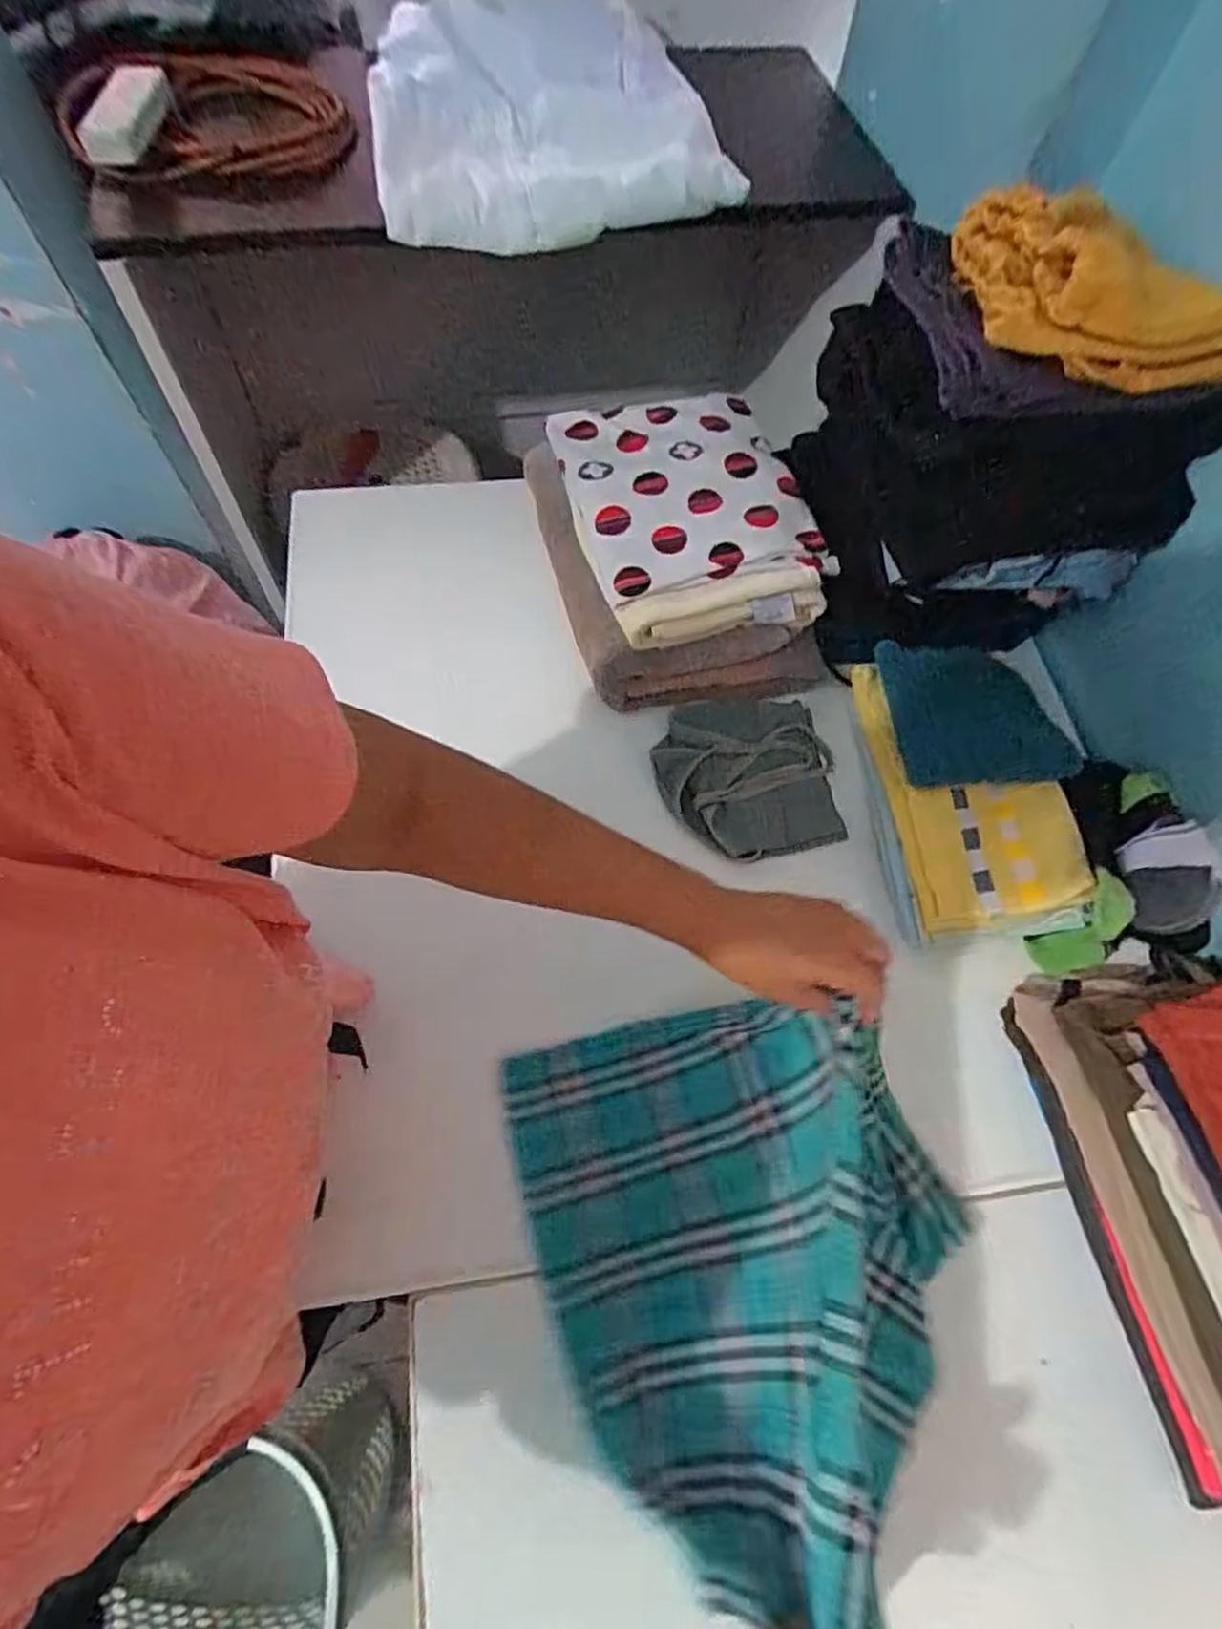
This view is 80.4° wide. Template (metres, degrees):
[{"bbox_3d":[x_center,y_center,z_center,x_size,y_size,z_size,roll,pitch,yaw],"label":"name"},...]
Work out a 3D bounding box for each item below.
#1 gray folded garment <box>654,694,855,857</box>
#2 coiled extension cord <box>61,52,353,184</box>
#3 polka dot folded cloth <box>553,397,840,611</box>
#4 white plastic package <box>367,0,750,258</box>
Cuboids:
[{"bbox_3d":[0.129,-0.036,0.687,0.166,0.017,0.162,-10,67,-4],"label":"gray folded garment"},{"bbox_3d":[-0.348,-0.614,0.630,0.195,0.085,0.158,-3,67,-1],"label":"coiled extension cord"},{"bbox_3d":[0.073,-0.313,0.689,0.221,0.036,0.218,-14,67,-6],"label":"polka dot folded cloth"},{"bbox_3d":[-0.050,-0.625,0.644,0.312,0.125,0.197,-10,67,-8],"label":"white plastic package"}]

